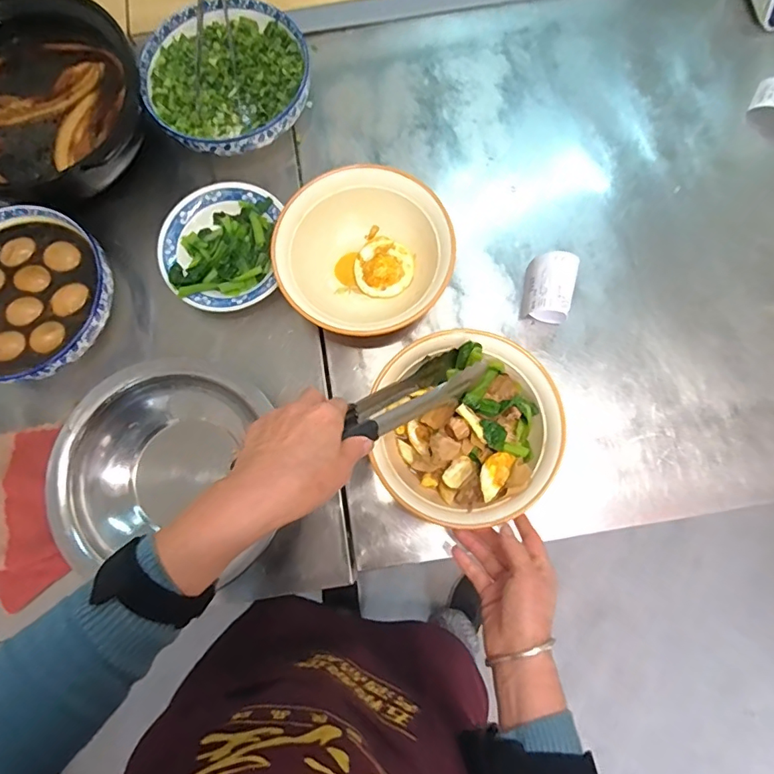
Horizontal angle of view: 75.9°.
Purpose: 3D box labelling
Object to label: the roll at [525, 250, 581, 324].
[{"bbox_3d":[0.206,-0.124,0.632,0.053,0.050,0.085,12,79,3],"label":"roll"}]

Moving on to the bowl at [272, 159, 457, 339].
[{"bbox_3d":[-0.025,-0.159,0.623,0.209,0.099,0.198,0,78,1],"label":"bowl"}]

